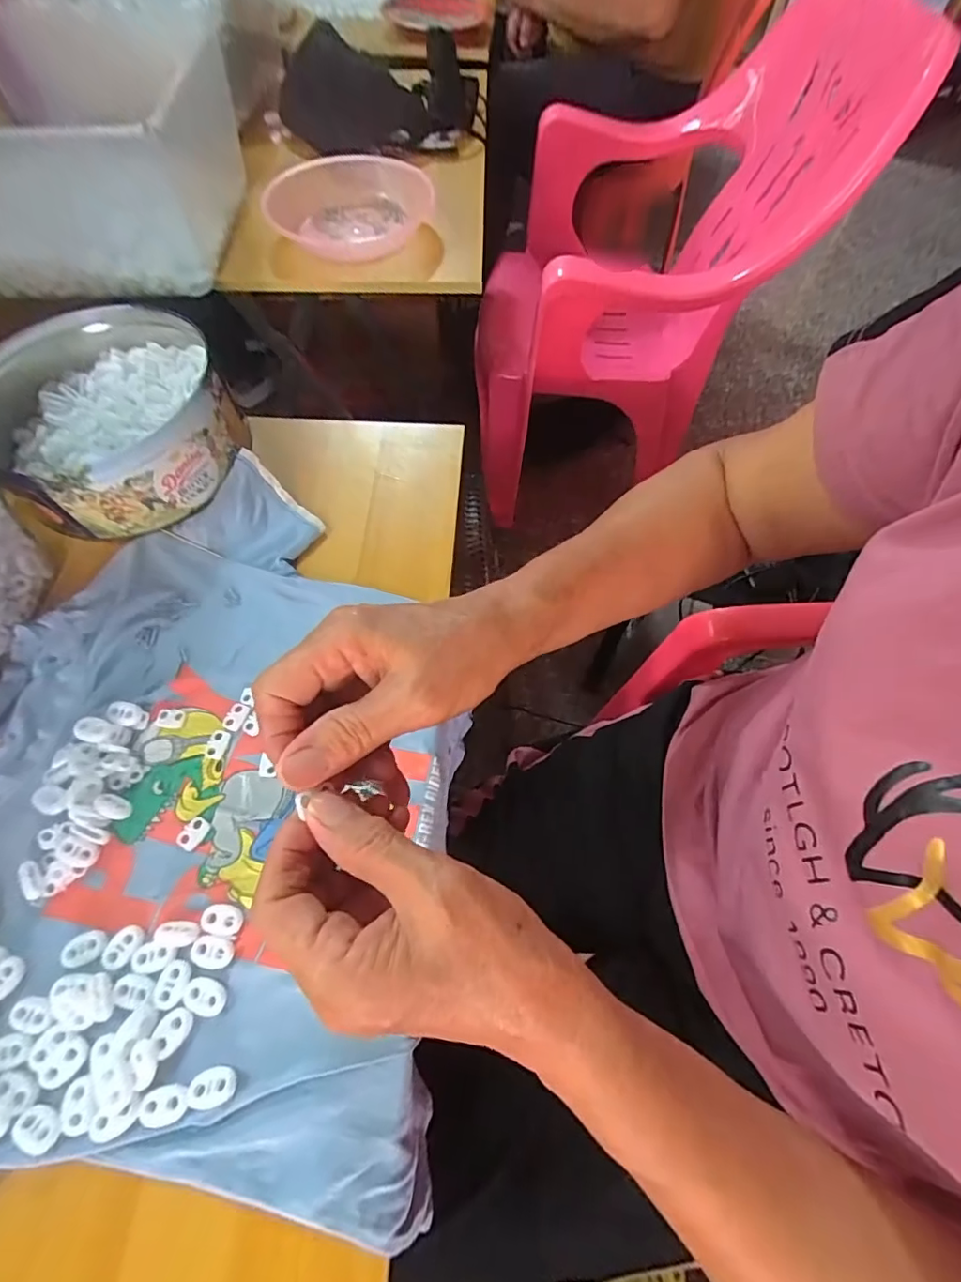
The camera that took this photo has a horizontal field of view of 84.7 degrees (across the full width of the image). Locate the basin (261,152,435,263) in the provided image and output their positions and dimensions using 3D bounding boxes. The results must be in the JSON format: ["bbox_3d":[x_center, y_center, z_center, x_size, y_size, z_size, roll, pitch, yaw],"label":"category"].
[{"bbox_3d":[-0.153,-0.510,0.624,0.193,0.043,0.173,-13,63,-8],"label":"basin"}]

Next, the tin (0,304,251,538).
[{"bbox_3d":[-0.308,-0.186,0.438,0.196,0.066,0.205,-18,64,-10],"label":"tin"}]

